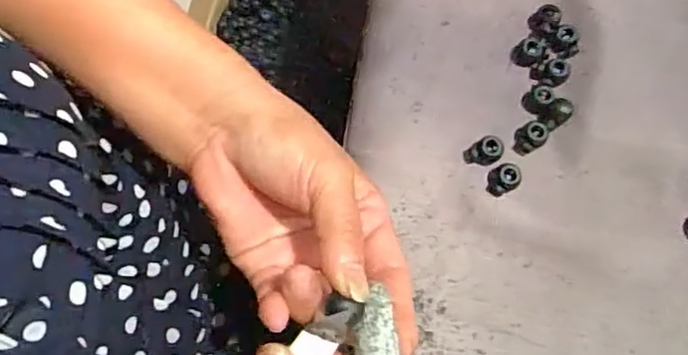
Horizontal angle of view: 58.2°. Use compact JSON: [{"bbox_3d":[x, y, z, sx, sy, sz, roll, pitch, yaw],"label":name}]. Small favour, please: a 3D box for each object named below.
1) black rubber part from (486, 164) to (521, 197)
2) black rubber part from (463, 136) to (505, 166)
[{"bbox_3d":[0.092,0.001,0.353,0.021,0.009,0.015,-33,77,-8],"label":"black rubber part"},{"bbox_3d":[0.082,-0.015,0.359,0.024,0.008,0.015,-25,76,-6],"label":"black rubber part"}]

